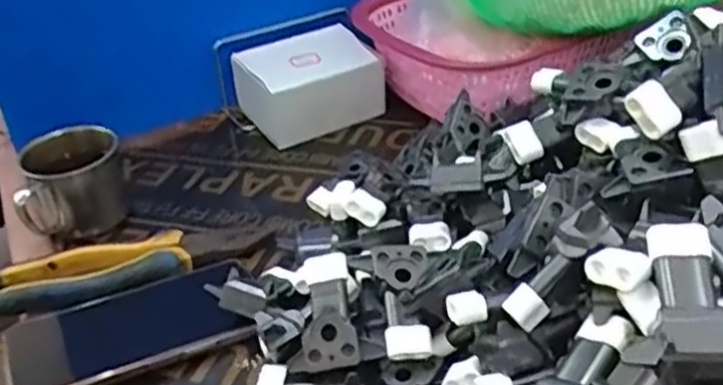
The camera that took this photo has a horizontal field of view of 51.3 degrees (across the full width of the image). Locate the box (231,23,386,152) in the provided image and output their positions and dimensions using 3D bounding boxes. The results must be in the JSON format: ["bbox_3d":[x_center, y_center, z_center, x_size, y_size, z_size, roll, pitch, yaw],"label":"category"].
[{"bbox_3d":[-0.048,-0.103,0.726,0.127,0.073,0.080,-21,36,-20],"label":"box"}]

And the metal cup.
[{"bbox_3d":[-0.236,-0.010,0.614,0.078,0.074,0.086,-16,35,-14],"label":"metal cup"}]

